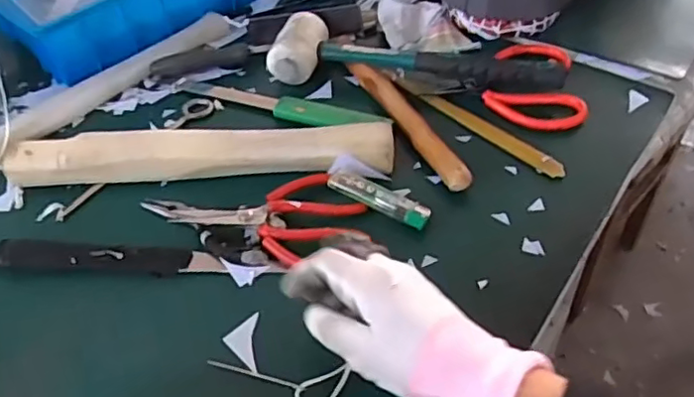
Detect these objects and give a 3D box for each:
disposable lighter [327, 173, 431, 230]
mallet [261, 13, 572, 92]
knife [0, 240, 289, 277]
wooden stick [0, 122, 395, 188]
[{"bbox_3d":[0.026,-0.001,0.499,0.085,0.010,0.020,24,51,10],"label":"disposable lighter"},{"bbox_3d":[0.066,-0.141,0.615,0.286,0.044,0.072,5,46,9],"label":"mallet"},{"bbox_3d":[-0.165,0.047,0.476,0.226,0.008,0.031,1,46,5],"label":"knife"},{"bbox_3d":[-0.129,-0.036,0.531,0.332,0.030,0.040,-2,46,2],"label":"wooden stick"}]

